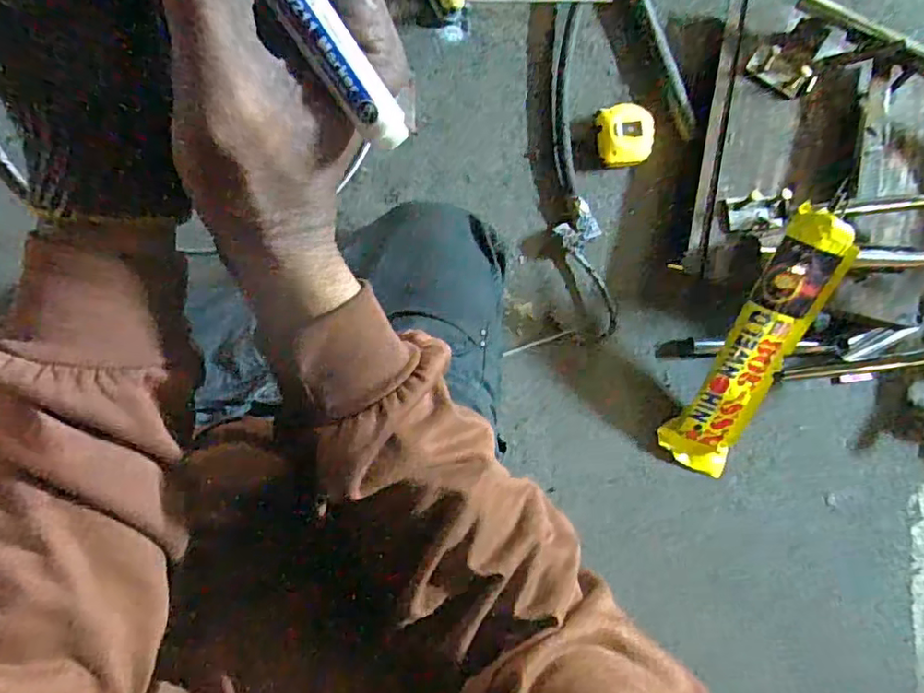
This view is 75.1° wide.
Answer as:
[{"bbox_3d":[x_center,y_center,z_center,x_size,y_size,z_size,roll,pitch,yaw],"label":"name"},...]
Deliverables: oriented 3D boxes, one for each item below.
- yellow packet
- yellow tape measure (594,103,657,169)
[{"bbox_3d":[0.331,0.007,0.679,0.082,0.029,0.322,17,113,-7],"label":"yellow packet"},{"bbox_3d":[0.202,-0.261,0.745,0.070,0.034,0.071,-10,88,-9],"label":"yellow tape measure"}]

